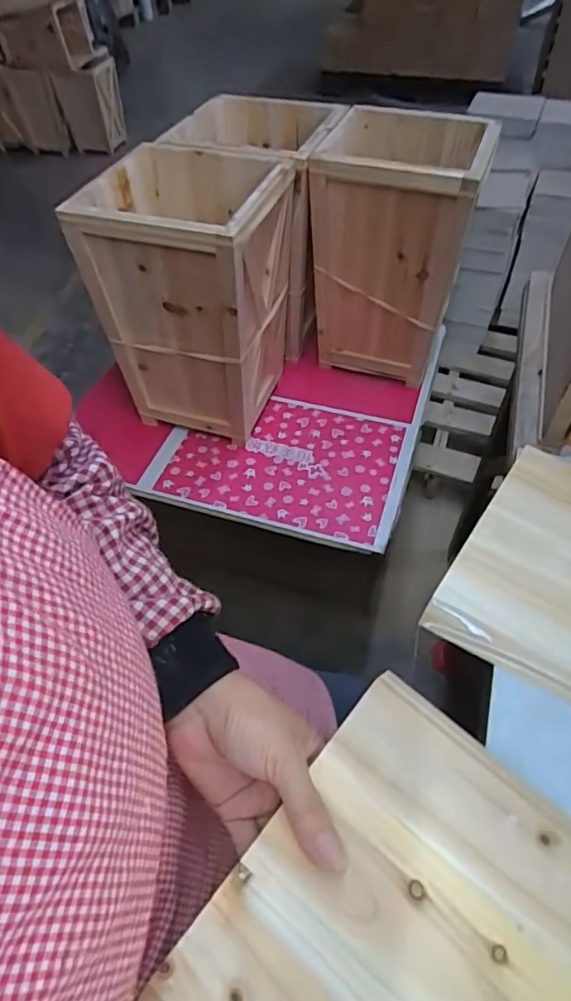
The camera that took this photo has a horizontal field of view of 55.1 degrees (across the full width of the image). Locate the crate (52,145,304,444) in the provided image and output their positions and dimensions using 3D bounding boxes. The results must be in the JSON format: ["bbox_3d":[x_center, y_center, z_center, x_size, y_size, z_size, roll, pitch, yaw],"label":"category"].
[{"bbox_3d":[-0.131,-0.311,0.884,0.253,0.384,0.260,14,52,13],"label":"crate"}]

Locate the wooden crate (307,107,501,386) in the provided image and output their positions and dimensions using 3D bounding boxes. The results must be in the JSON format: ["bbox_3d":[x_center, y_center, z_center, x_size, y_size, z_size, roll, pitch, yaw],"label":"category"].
[{"bbox_3d":[0.187,-0.423,0.965,0.245,0.382,0.242,15,53,13],"label":"wooden crate"}]

